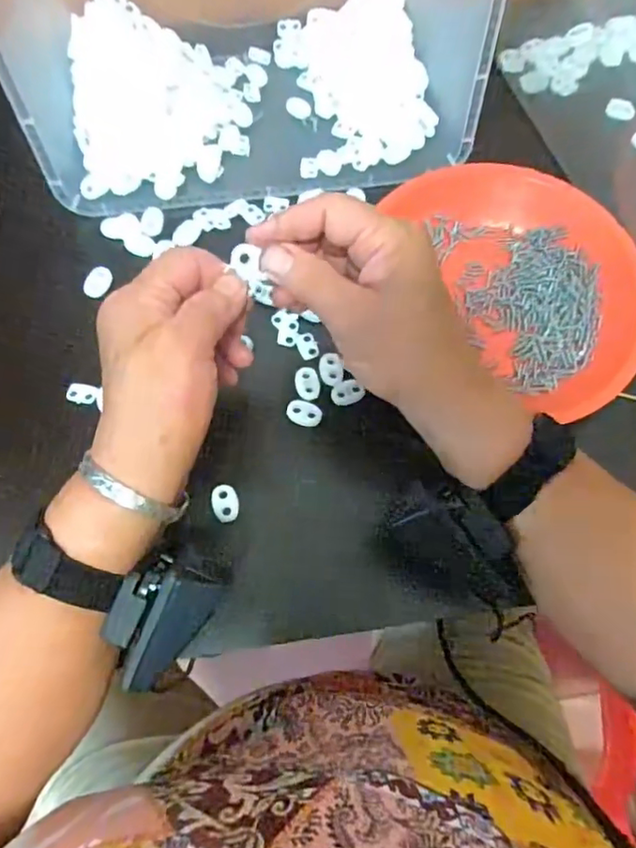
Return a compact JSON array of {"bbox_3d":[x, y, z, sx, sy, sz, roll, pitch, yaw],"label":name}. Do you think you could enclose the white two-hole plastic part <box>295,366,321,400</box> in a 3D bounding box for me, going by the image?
[{"bbox_3d":[-0.007,-0.027,0.375,0.015,0.004,0.023,-10,72,-5],"label":"white two-hole plastic part"}]

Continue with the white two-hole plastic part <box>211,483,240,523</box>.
[{"bbox_3d":[-0.056,0.048,0.348,0.016,0.004,0.023,-9,72,-5],"label":"white two-hole plastic part"}]

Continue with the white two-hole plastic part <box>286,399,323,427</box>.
[{"bbox_3d":[-0.009,-0.007,0.368,0.023,0.004,0.016,17,72,4],"label":"white two-hole plastic part"}]

